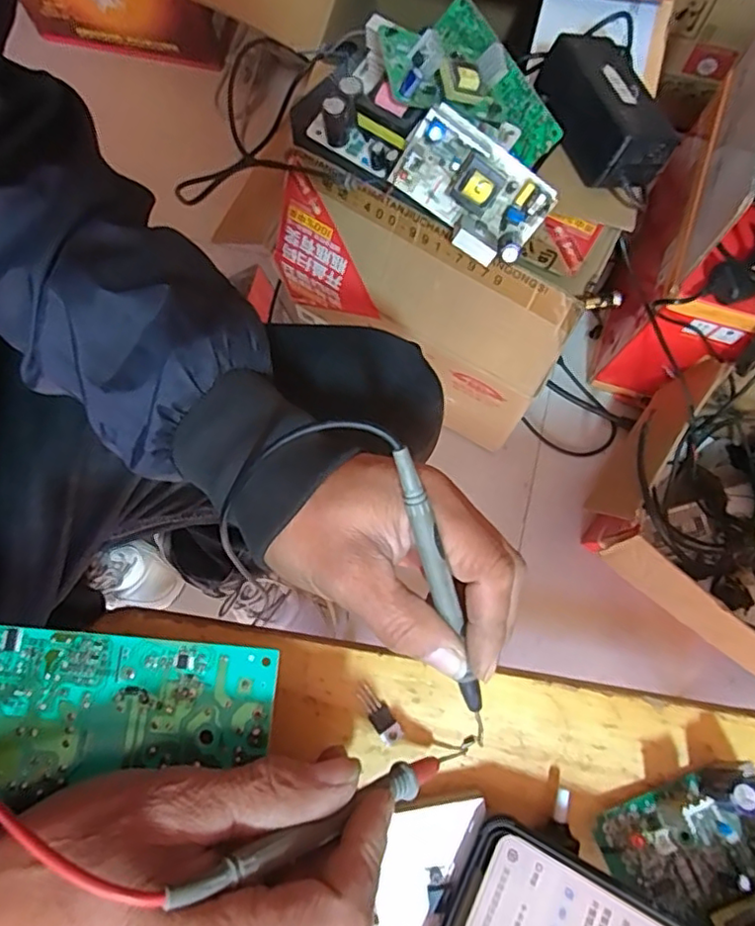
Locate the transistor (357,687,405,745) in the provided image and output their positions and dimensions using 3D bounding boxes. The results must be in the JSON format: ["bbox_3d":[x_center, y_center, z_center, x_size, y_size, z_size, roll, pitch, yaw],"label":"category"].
[{"bbox_3d":[0.001,0.118,0.282,0.010,0.004,0.027,-35,80,-5],"label":"transistor"}]

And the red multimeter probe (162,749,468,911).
[{"bbox_3d":[-0.009,0.129,0.225,0.013,0.144,0.012,-18,75,40],"label":"red multimeter probe"}]

